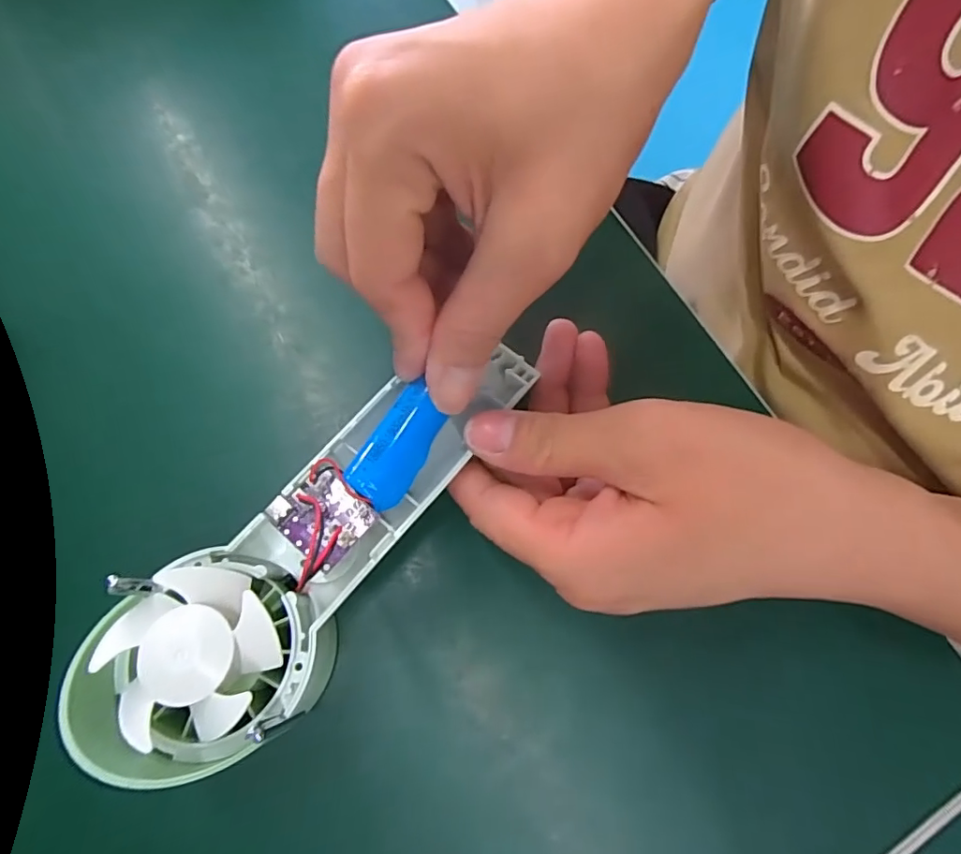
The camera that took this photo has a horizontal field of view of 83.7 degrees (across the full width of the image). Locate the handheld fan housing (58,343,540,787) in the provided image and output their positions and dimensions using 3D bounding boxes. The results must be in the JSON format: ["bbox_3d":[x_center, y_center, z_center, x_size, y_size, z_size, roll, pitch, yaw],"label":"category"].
[{"bbox_3d":[-0.047,0.031,0.179,0.061,0.034,0.167,39,68,11],"label":"handheld fan housing"}]

